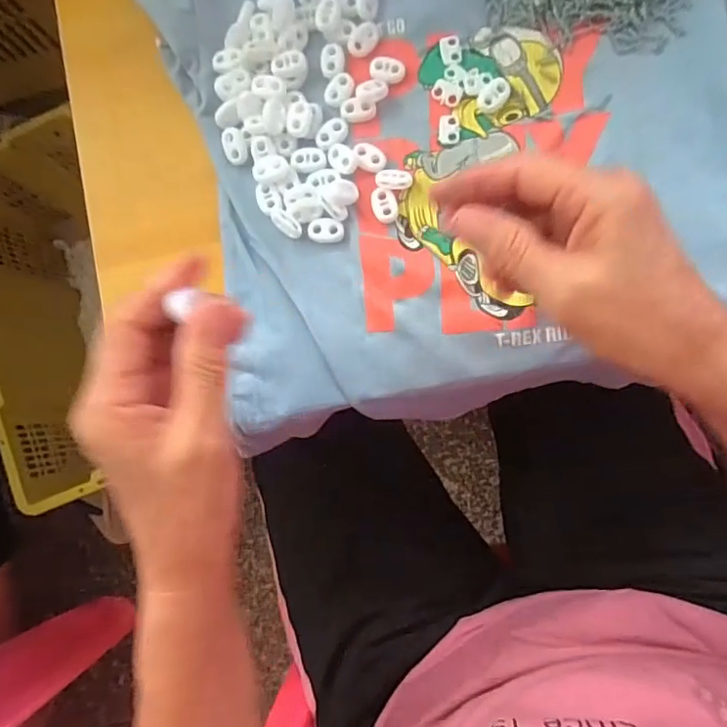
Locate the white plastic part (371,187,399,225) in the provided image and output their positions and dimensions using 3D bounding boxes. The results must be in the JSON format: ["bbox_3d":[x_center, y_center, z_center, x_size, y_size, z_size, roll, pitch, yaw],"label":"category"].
[{"bbox_3d":[0.013,-0.097,0.338,0.015,0.004,0.022,-22,85,4],"label":"white plastic part"}]

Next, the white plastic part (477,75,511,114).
[{"bbox_3d":[0.081,-0.166,0.337,0.024,0.006,0.014,-44,84,2],"label":"white plastic part"}]

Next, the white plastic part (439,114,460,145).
[{"bbox_3d":[0.053,-0.146,0.340,0.013,0.004,0.018,2,87,6],"label":"white plastic part"}]

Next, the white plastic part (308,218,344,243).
[{"bbox_3d":[-0.023,-0.083,0.339,0.022,0.004,0.015,-4,87,5],"label":"white plastic part"}]

